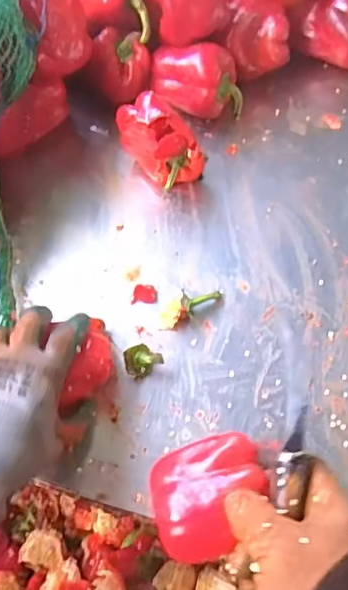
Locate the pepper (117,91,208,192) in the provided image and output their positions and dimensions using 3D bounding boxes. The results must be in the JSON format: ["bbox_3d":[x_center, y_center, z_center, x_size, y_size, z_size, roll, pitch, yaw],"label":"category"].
[{"bbox_3d":[-0.015,-0.166,0.621,0.053,0.082,0.084,-40,67,-20],"label":"pepper"}]

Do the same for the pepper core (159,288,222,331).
[{"bbox_3d":[0.016,0.009,0.553,0.069,0.024,0.022,-33,65,-17],"label":"pepper core"}]

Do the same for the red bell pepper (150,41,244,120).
[{"bbox_3d":[0.029,-0.257,0.674,0.108,0.067,0.064,0,60,1],"label":"red bell pepper"}]

